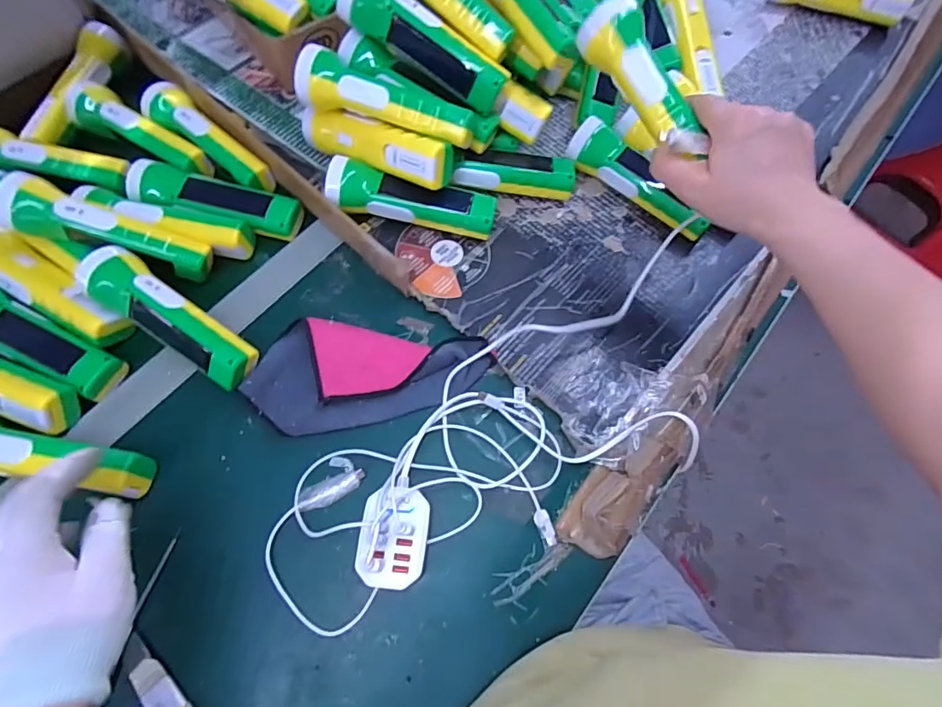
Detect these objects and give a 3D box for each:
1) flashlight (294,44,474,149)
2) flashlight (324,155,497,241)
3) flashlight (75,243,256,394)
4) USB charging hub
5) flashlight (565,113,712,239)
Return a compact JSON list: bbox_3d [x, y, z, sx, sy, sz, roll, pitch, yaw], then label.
[{"bbox_3d":[-0.079,-0.238,0.448,0.166,0.045,0.049,19,68,7],"label":"flashlight"},{"bbox_3d":[-0.058,-0.152,0.486,0.162,0.052,0.049,9,67,3],"label":"flashlight"},{"bbox_3d":[-0.268,-0.032,0.433,0.166,0.052,0.046,31,70,12],"label":"flashlight"},{"bbox_3d":[-0.061,0.146,0.385,0.052,0.034,0.072,4,67,0],"label":"USB charging hub"},{"bbox_3d":[0.178,-0.181,0.508,0.165,0.048,0.058,41,72,15],"label":"flashlight"}]

